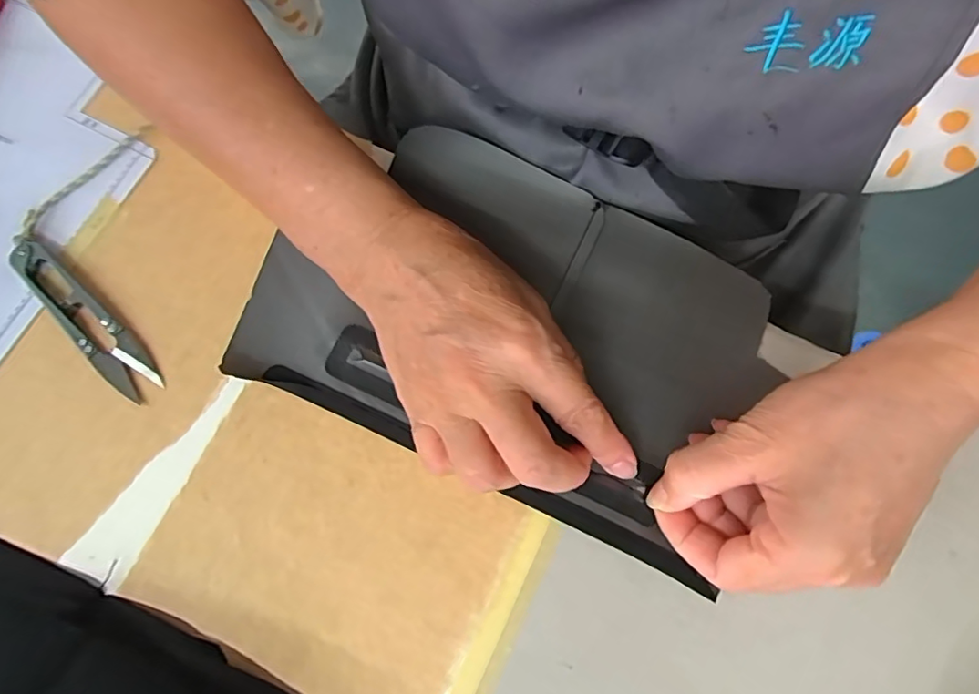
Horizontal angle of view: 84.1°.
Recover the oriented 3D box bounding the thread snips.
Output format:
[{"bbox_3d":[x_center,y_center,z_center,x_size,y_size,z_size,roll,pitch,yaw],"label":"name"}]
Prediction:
[{"bbox_3d":[-0.205,-0.013,0.274,0.100,0.015,0.023,44,78,10],"label":"thread snips"}]

